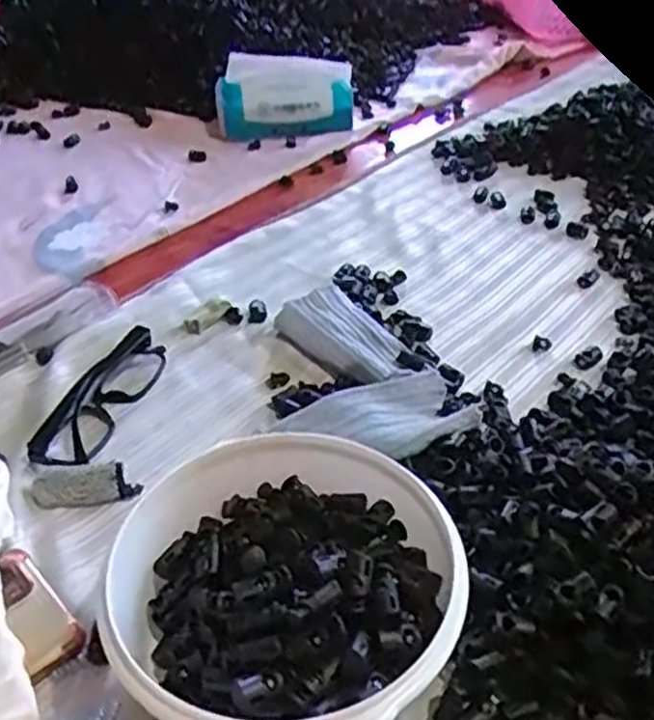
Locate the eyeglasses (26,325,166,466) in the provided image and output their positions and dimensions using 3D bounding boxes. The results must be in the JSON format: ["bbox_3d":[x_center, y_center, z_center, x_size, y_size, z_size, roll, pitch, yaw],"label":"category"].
[{"bbox_3d":[-0.155,0.025,0.536,0.036,0.025,0.130,11,40,16],"label":"eyeglasses"}]

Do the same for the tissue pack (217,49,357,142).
[{"bbox_3d":[-0.050,-0.311,0.926,0.165,0.085,0.073,-6,38,-4],"label":"tissue pack"}]

